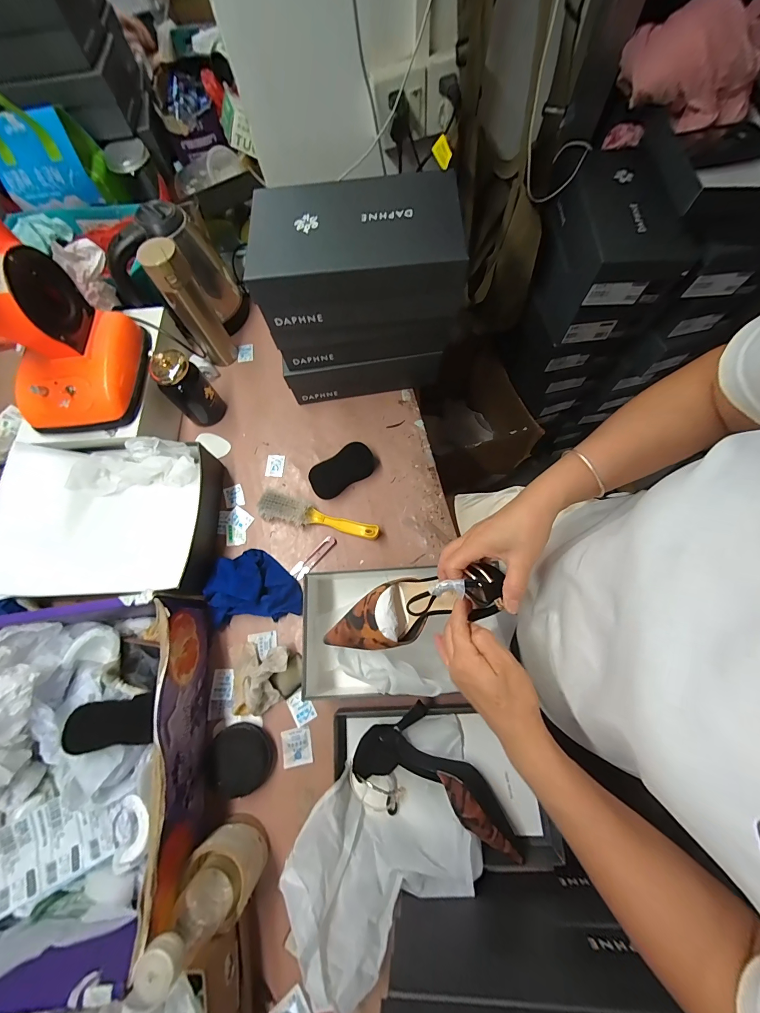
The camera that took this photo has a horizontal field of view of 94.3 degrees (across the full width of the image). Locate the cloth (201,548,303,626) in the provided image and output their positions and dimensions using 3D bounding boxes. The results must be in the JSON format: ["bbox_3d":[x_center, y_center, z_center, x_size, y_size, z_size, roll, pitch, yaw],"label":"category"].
[{"bbox_3d":[-0.214,0.132,0.602,0.153,0.048,0.122,-6,71,1],"label":"cloth"}]

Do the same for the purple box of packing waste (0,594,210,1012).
[{"bbox_3d":[-0.423,0.347,0.472,0.330,0.170,0.394,-9,71,-1],"label":"purple box of packing waste"}]

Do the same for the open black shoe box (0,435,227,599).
[{"bbox_3d":[-0.459,0.026,0.615,0.314,0.116,0.253,-3,71,2],"label":"open black shoe box"}]

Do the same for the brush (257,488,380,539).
[{"bbox_3d":[-0.113,0.021,0.640,0.222,0.032,0.060,17,73,8],"label":"brush"}]

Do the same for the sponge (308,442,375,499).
[{"bbox_3d":[-0.072,-0.070,0.669,0.131,0.032,0.064,-31,73,-8],"label":"sponge"}]

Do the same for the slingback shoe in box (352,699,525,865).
[{"bbox_3d":[0.090,0.364,0.489,0.240,0.088,0.124,21,74,9],"label":"slingback shoe in box"}]

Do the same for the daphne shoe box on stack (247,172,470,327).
[{"bbox_3d":[-0.029,-0.368,0.516,0.292,0.106,0.172,1,72,3],"label":"daphne shoe box on stack"}]

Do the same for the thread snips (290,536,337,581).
[{"bbox_3d":[-0.118,0.092,0.633,0.097,0.004,0.026,-42,75,-11],"label":"thread snips"}]

